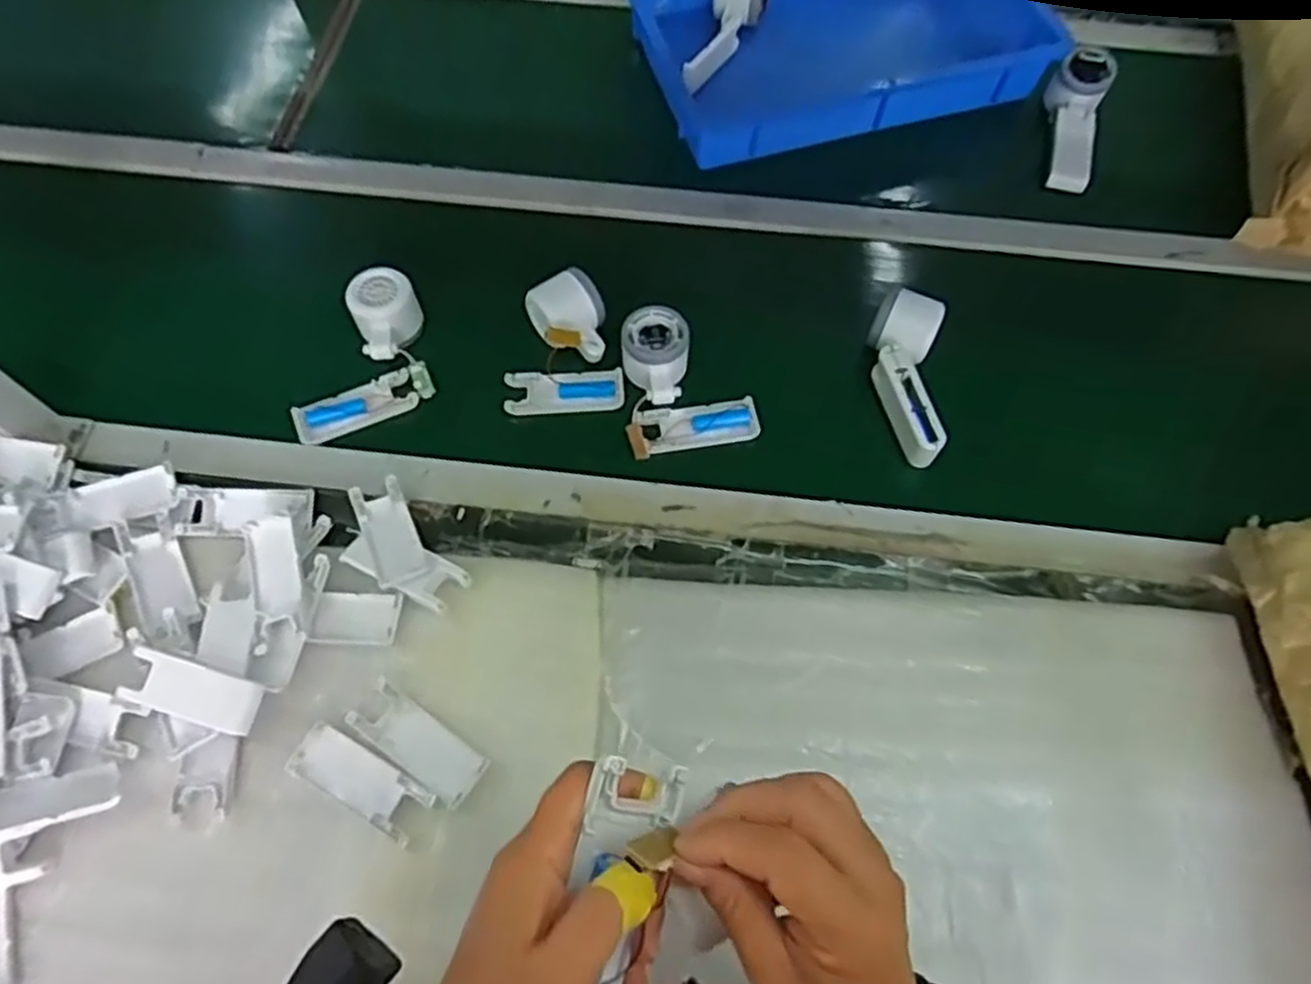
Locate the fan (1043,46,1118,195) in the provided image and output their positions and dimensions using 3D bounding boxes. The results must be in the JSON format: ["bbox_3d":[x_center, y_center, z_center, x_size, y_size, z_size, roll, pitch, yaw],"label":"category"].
[{"bbox_3d":[0.446,-0.390,0.841,0.056,0.050,0.168,12,76,6],"label":"fan"}]

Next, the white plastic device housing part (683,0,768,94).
[{"bbox_3d":[0.072,-0.513,0.894,0.057,0.050,0.173,22,79,11],"label":"white plastic device housing part"}]

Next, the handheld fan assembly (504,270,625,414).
[{"bbox_3d":[-0.085,-0.136,0.714,0.105,0.059,0.120,-5,63,-3],"label":"handheld fan assembly"}]

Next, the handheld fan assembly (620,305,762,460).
[{"bbox_3d":[0.026,-0.102,0.695,0.110,0.045,0.124,-10,63,-5],"label":"handheld fan assembly"}]

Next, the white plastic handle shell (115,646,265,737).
[{"bbox_3d":[-0.331,0.145,0.570,0.098,0.021,0.037,15,64,7],"label":"white plastic handle shell"}]

